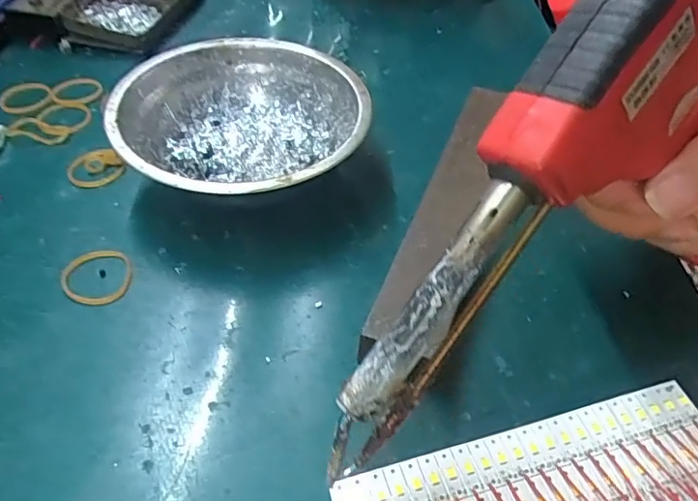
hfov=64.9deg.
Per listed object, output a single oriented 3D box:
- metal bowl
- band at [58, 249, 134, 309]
[{"bbox_3d":[-0.054,-0.059,0.285,0.120,0.044,0.120,1,47,-1],"label":"metal bowl"},{"bbox_3d":[-0.113,0.012,0.246,0.029,0.004,0.032,-20,51,-20],"label":"band"}]

